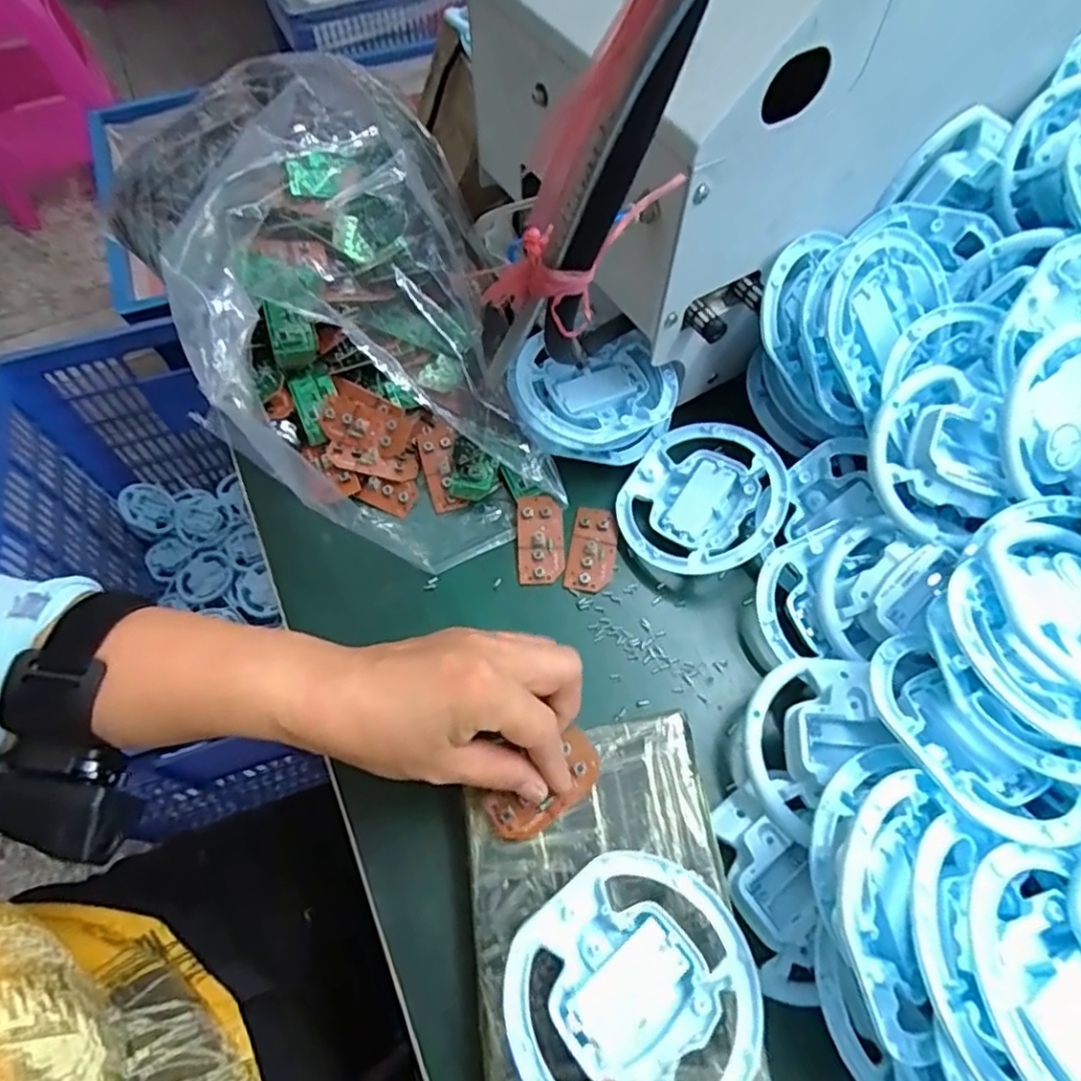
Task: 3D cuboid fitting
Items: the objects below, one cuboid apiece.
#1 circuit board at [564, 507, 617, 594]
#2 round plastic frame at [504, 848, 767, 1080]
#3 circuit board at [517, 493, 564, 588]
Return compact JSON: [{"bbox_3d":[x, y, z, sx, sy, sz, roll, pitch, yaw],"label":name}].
[{"bbox_3d":[0.035,0.006,0.435,0.029,0.006,0.059,10,62,6],"label":"circuit board"},{"bbox_3d":[0.041,0.195,0.284,0.103,0.019,0.099,0,61,1],"label":"round plastic frame"},{"bbox_3d":[0.000,-0.001,0.437,0.029,0.010,0.060,-2,61,0],"label":"circuit board"}]

